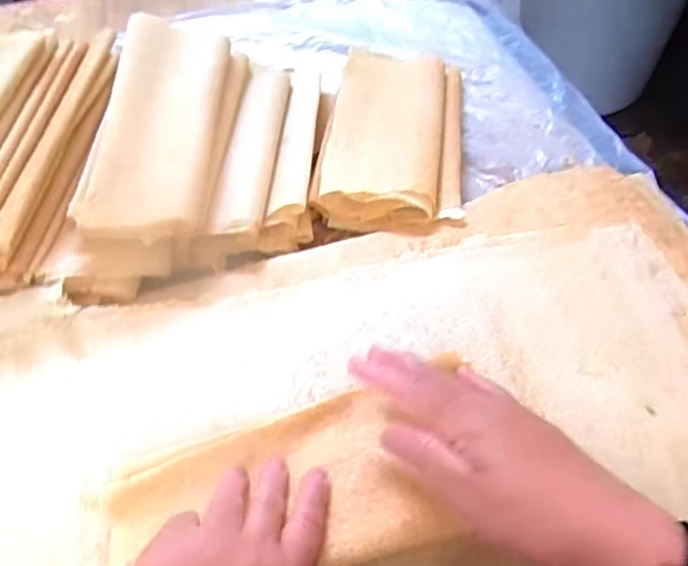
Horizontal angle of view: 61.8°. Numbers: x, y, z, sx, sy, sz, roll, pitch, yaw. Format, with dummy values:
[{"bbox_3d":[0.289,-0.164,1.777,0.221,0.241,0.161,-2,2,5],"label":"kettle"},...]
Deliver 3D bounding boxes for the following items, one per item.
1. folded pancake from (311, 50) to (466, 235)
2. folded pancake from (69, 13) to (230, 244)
[{"bbox_3d":[0.055,-0.162,0.619,0.142,0.041,0.271,4,52,6],"label":"folded pancake"},{"bbox_3d":[-0.178,-0.157,0.549,0.104,0.064,0.265,-1,51,4],"label":"folded pancake"}]

